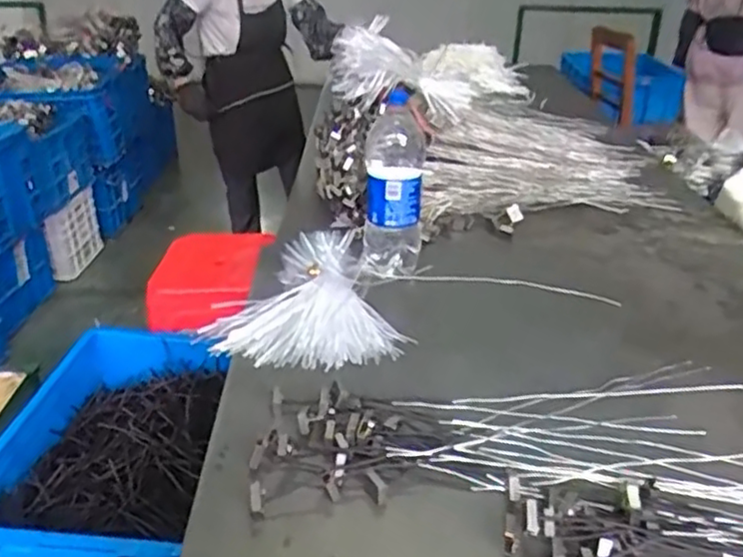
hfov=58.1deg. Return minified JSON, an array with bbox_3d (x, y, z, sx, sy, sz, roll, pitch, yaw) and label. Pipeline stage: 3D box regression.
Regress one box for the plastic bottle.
[{"bbox_3d":[0.038,-0.164,1.199,0.108,0.300,0.122,1,29,0],"label":"plastic bottle"}]

